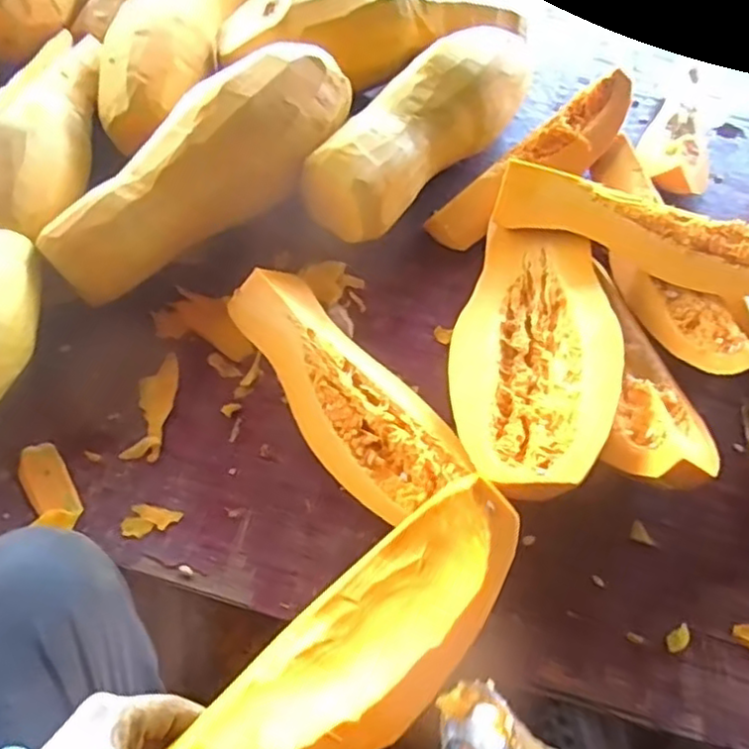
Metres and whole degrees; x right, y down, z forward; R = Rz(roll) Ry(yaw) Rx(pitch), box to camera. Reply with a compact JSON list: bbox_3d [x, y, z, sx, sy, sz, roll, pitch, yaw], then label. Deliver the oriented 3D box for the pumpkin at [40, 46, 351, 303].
[{"bbox_3d":[-0.172,-0.211,0.679,0.352,0.095,0.113,-43,70,-10],"label":"pumpkin"}]

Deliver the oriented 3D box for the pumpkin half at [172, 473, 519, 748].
[{"bbox_3d":[-0.022,0.187,0.421,0.100,0.069,0.306,42,59,19],"label":"pumpkin half"}]

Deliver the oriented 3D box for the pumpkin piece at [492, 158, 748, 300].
[{"bbox_3d":[0.276,-0.143,0.672,0.306,0.056,0.057,19,59,7],"label":"pumpkin piece"}]

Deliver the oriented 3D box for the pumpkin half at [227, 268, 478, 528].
[{"bbox_3d":[-0.029,0.018,0.610,0.100,0.066,0.294,-33,66,-22],"label":"pumpkin half"}]

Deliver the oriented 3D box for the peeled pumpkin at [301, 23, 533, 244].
[{"bbox_3d":[0.058,-0.283,0.737,0.100,0.099,0.340,37,62,17],"label":"peeled pumpkin"}]

